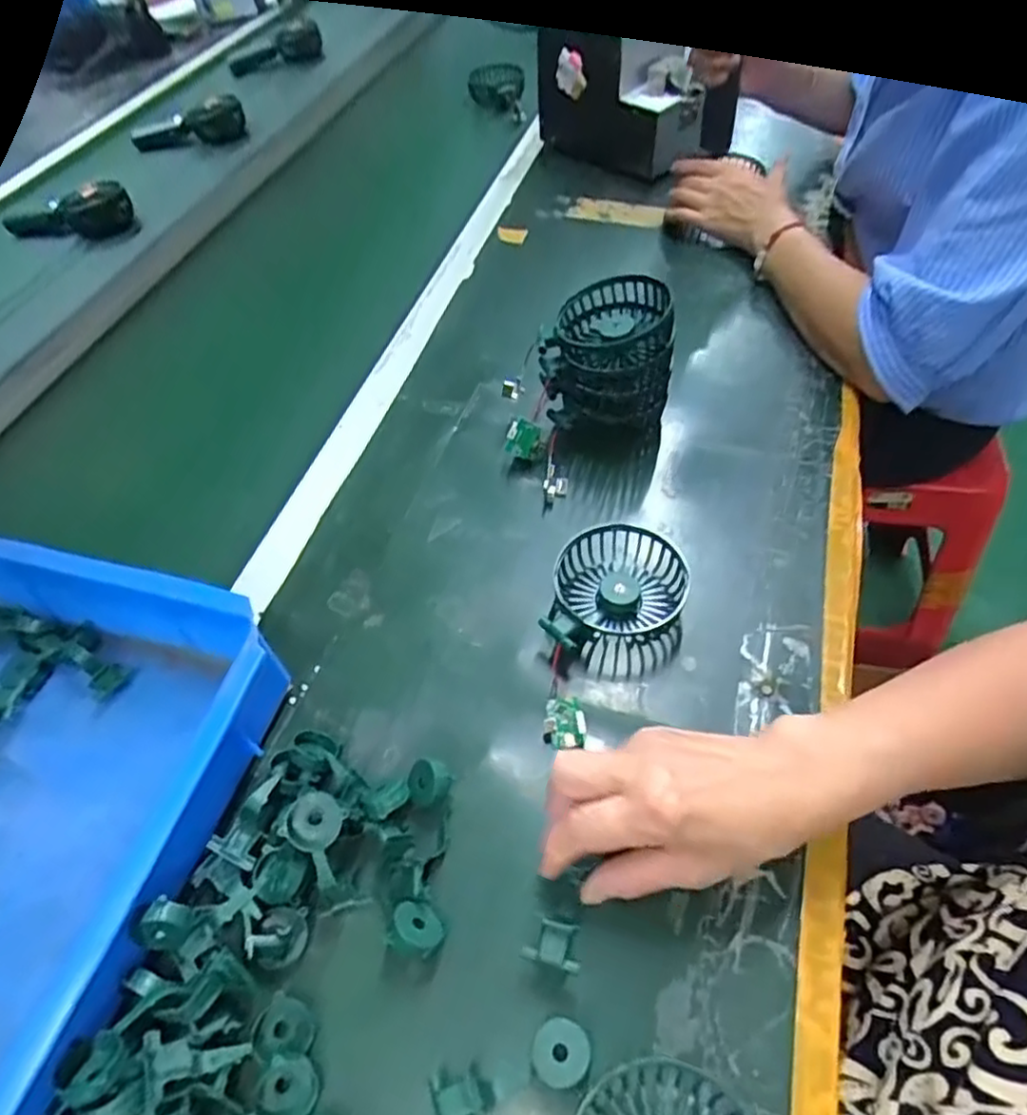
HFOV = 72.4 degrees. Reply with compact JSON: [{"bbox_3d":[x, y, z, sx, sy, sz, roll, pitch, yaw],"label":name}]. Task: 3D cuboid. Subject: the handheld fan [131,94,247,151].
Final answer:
[{"bbox_3d":[-0.521,-0.687,1.128,0.181,0.070,0.046,-12,51,-5],"label":"handheld fan"}]

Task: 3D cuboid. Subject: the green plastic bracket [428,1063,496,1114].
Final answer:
[{"bbox_3d":[-0.022,0.251,0.328,0.026,0.027,0.029,-21,52,-12],"label":"green plastic bracket"}]

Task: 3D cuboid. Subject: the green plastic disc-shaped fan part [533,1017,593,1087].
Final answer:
[{"bbox_3d":[0.023,0.238,0.337,0.026,0.018,0.027,-2,51,3],"label":"green plastic disc-shaped fan part"}]

